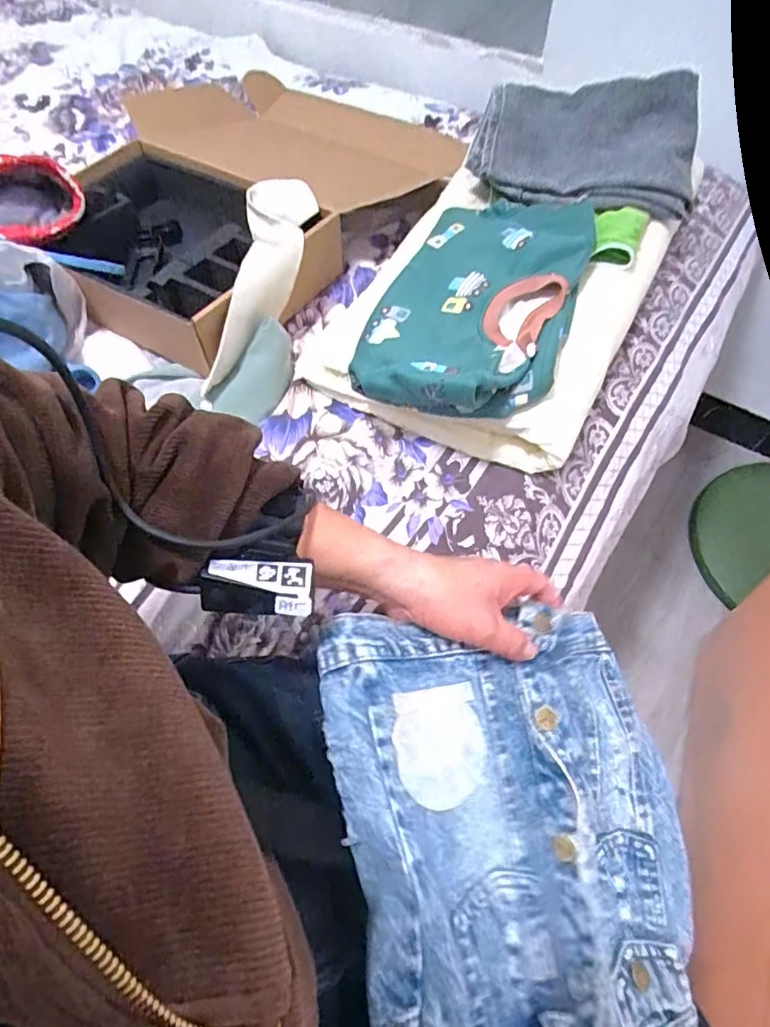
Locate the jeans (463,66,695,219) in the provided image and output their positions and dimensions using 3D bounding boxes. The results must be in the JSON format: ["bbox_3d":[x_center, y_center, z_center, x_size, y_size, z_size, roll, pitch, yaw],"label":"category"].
[{"bbox_3d":[0.241,-0.453,0.676,0.264,0.049,0.180,8,91,7],"label":"jeans"}]

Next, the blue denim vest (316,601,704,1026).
[{"bbox_3d":[0.113,0.265,0.369,0.299,0.060,0.399,6,64,-31],"label":"blue denim vest"}]

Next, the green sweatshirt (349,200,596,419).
[{"bbox_3d":[0.098,-0.233,0.591,0.192,0.055,0.309,17,63,11],"label":"green sweatshirt"}]

